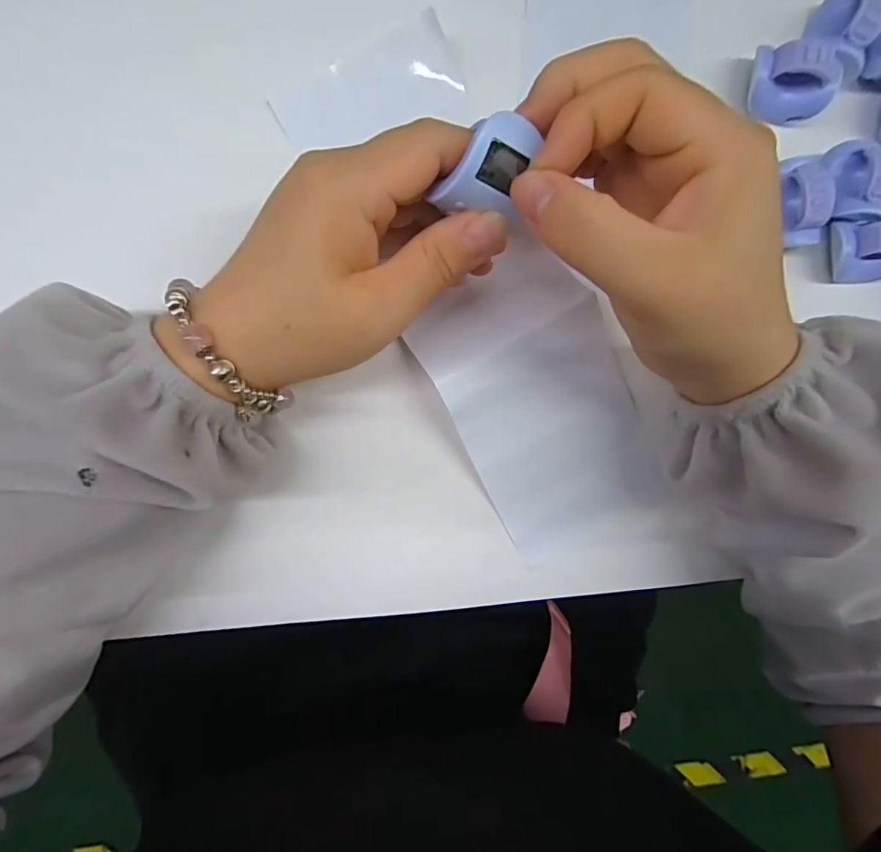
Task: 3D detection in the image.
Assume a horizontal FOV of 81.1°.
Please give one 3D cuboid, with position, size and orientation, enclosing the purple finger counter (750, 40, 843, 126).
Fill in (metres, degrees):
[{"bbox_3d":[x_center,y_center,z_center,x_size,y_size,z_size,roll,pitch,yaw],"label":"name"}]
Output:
[{"bbox_3d":[0.176,-0.171,0.253,0.038,0.022,0.030,9,87,-7],"label":"purple finger counter"}]

